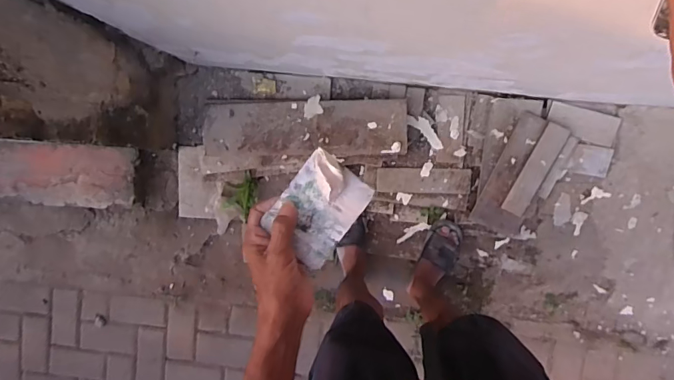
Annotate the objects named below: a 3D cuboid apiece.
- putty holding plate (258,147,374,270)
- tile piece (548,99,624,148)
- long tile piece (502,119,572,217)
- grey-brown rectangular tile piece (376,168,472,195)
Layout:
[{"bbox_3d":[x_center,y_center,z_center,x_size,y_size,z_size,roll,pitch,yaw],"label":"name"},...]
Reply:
[{"bbox_3d":[-0.019,0.019,0.457,0.078,0.019,0.100,39,98,1],"label":"putty holding plate"},{"bbox_3d":[0.698,-0.185,1.236,0.197,0.015,0.086,15,110,0],"label":"tile piece"},{"bbox_3d":[0.586,-0.058,1.282,0.075,0.021,0.282,27,98,3],"label":"long tile piece"},{"bbox_3d":[0.263,-0.027,1.321,0.279,0.017,0.075,1,96,6],"label":"grey-brown rectangular tile piece"}]

